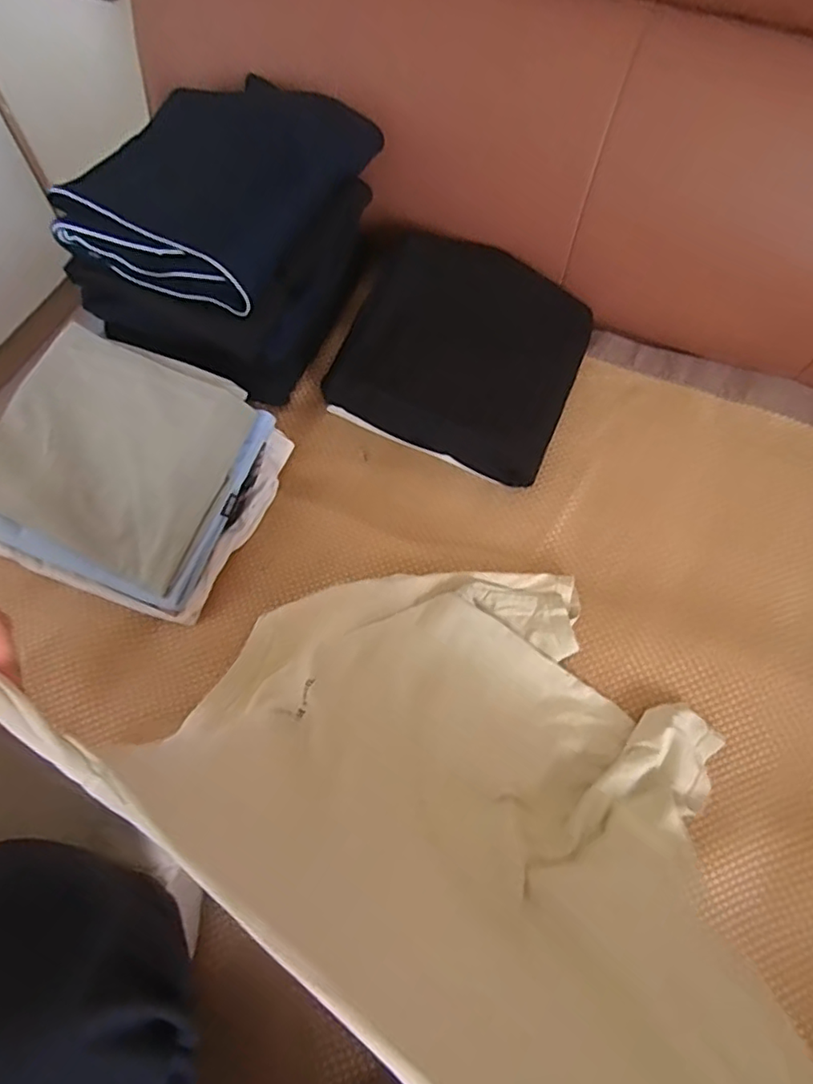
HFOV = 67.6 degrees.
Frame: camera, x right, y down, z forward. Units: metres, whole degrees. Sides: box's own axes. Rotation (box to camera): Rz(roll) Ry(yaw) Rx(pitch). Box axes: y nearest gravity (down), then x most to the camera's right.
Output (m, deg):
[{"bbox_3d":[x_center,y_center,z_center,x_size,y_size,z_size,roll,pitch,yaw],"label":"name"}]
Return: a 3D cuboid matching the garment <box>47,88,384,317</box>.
[{"bbox_3d":[-0.202,-0.377,0.643,0.248,0.070,0.276,27,67,12],"label":"garment"}]

